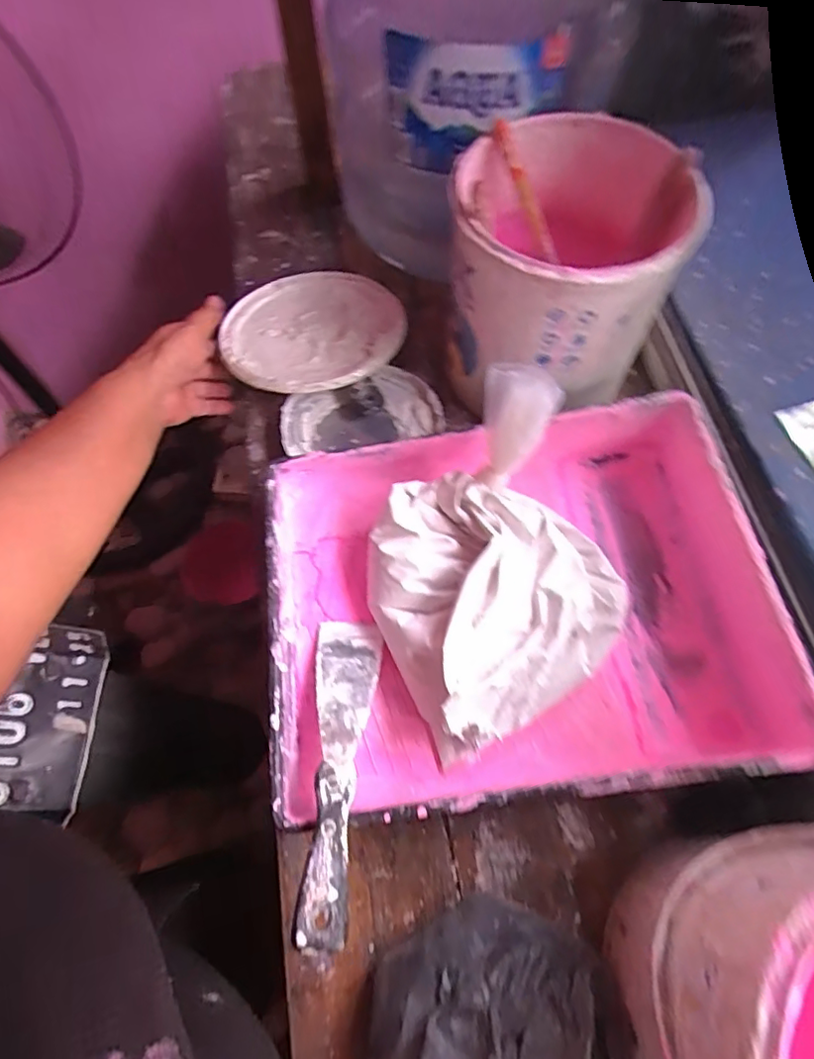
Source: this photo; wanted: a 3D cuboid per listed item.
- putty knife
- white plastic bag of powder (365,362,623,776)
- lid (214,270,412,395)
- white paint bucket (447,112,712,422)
[{"bbox_3d":[-0.043,0.148,0.360,0.045,0.009,0.198,-1,47,1],"label":"putty knife"},{"bbox_3d":[0.057,0.026,0.379,0.167,0.132,0.191,-25,66,-10],"label":"white plastic bag of powder"},{"bbox_3d":[-0.092,-0.196,0.550,0.174,0.025,0.160,-1,64,1],"label":"lid"},{"bbox_3d":[0.128,-0.208,0.470,0.167,0.169,0.164,13,65,8],"label":"white paint bucket"}]

